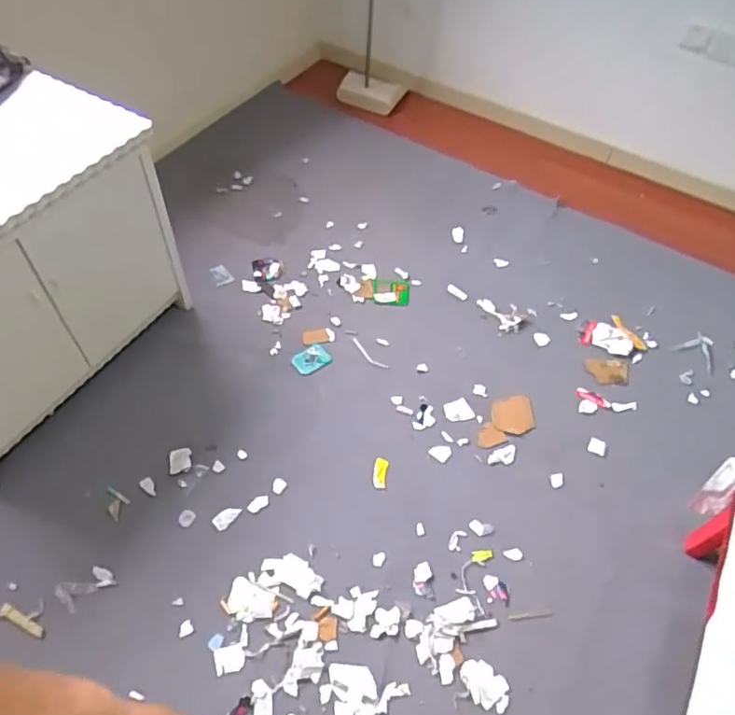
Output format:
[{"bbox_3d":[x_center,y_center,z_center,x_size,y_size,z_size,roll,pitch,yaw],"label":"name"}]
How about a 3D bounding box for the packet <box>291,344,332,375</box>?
[{"bbox_3d":[-0.169,0.006,1.743,0.105,0.014,0.078,-36,63,-22],"label":"packet"}]

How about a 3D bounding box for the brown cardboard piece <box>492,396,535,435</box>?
[{"bbox_3d":[0.415,0.163,1.659,0.130,0.013,0.120,1,55,-11],"label":"brown cardboard piece"}]

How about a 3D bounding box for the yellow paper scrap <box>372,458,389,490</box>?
[{"bbox_3d":[0.033,0.309,1.542,0.036,0.009,0.087,6,56,4],"label":"yellow paper scrap"}]

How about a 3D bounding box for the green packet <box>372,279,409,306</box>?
[{"bbox_3d":[0.076,-0.216,1.906,0.119,0.017,0.112,5,56,3],"label":"green packet"}]

